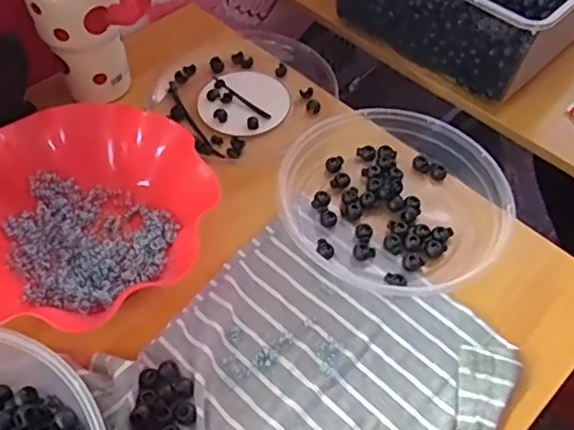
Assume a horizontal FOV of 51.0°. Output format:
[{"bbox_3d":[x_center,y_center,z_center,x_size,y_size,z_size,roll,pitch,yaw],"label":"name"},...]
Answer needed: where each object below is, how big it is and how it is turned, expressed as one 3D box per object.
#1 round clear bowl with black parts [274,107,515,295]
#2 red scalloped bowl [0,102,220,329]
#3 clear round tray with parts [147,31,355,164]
[{"bbox_3d":[0.099,-0.016,0.553,0.202,0.041,0.181,31,59,20],"label":"round clear bowl with black parts"},{"bbox_3d":[-0.182,-0.002,0.522,0.224,0.057,0.203,-28,59,-20],"label":"red scalloped bowl"},{"bbox_3d":[-0.049,-0.141,0.661,0.180,0.029,0.185,1,53,-1],"label":"clear round tray with parts"}]

